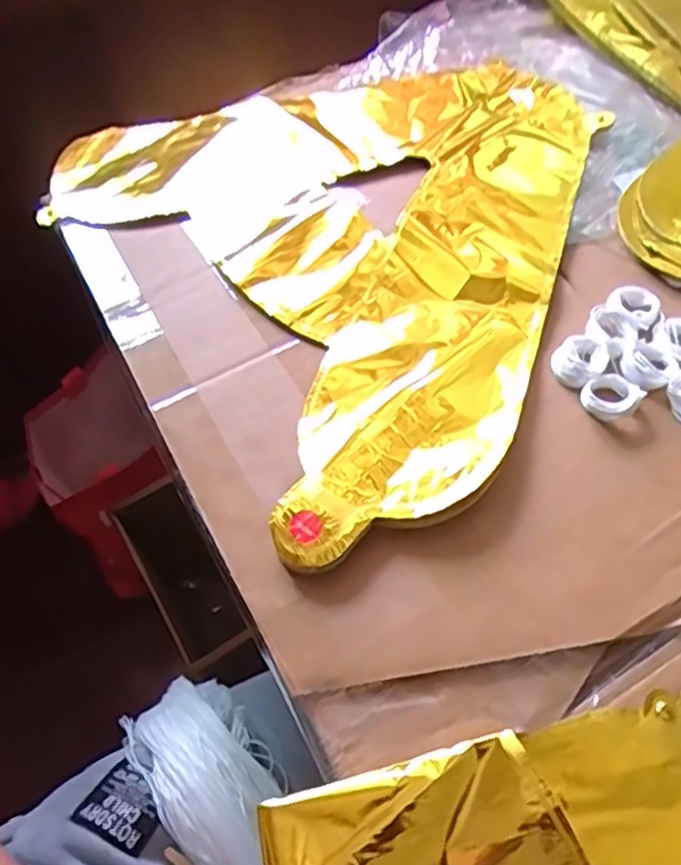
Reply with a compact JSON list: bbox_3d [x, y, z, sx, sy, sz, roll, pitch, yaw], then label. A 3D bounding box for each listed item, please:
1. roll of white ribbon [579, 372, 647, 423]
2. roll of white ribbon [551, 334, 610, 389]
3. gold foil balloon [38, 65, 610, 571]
[{"bbox_3d":[0.143,-0.019,0.368,0.026,0.011,0.026,-2,56,3],"label":"roll of white ribbon"},{"bbox_3d":[0.129,-0.039,0.377,0.033,0.008,0.027,-33,59,-17],"label":"roll of white ribbon"},{"bbox_3d":[0.020,-0.151,0.463,0.352,0.013,0.393,-34,60,-17],"label":"gold foil balloon"}]

